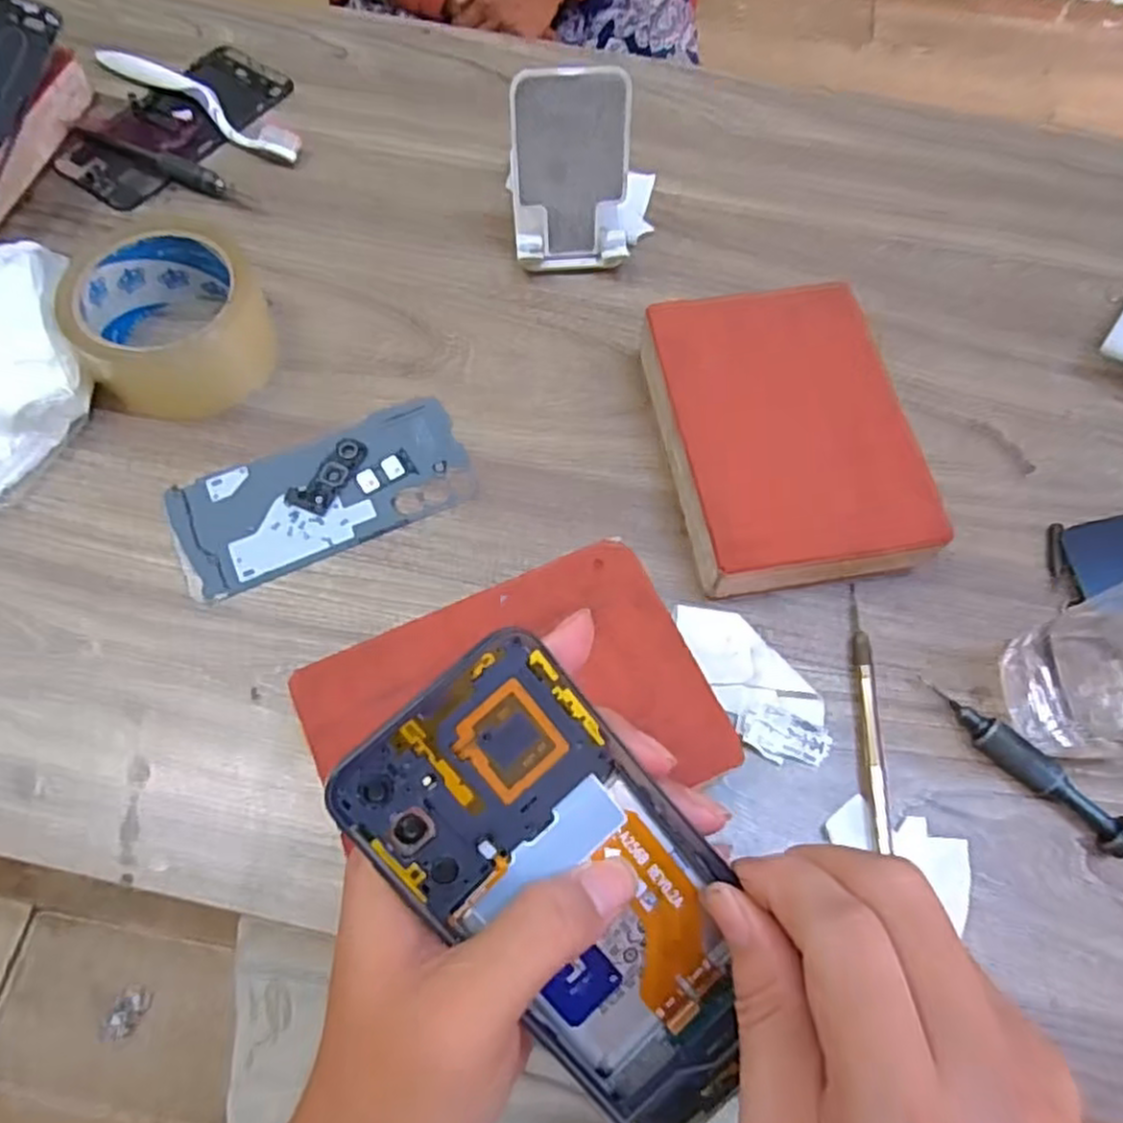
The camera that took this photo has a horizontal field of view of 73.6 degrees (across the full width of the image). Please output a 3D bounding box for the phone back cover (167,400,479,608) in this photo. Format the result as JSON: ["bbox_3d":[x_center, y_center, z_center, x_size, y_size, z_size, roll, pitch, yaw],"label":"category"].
[{"bbox_3d":[-0.125,-0.036,0.396,0.152,0.005,0.070,-22,69,-11],"label":"phone back cover"}]

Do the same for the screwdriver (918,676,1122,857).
[{"bbox_3d":[0.210,0.091,0.338,0.097,0.018,0.016,41,71,15],"label":"screwdriver"}]

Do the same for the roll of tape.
[{"bbox_3d":[-0.211,-0.134,0.411,0.091,0.050,0.097,1,66,-1],"label":"roll of tape"}]

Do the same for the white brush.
[{"bbox_3d":[-0.244,-0.309,0.508,0.169,0.014,0.026,32,69,12],"label":"white brush"}]

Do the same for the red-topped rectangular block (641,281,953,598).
[{"bbox_3d":[0.113,-0.065,0.392,0.117,0.046,0.160,-9,67,-5],"label":"red-topped rectangular block"}]

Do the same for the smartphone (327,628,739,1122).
[{"bbox_3d":[0.005,0.101,0.228,0.077,0.016,0.158,-35,101,-16],"label":"smartphone"}]

